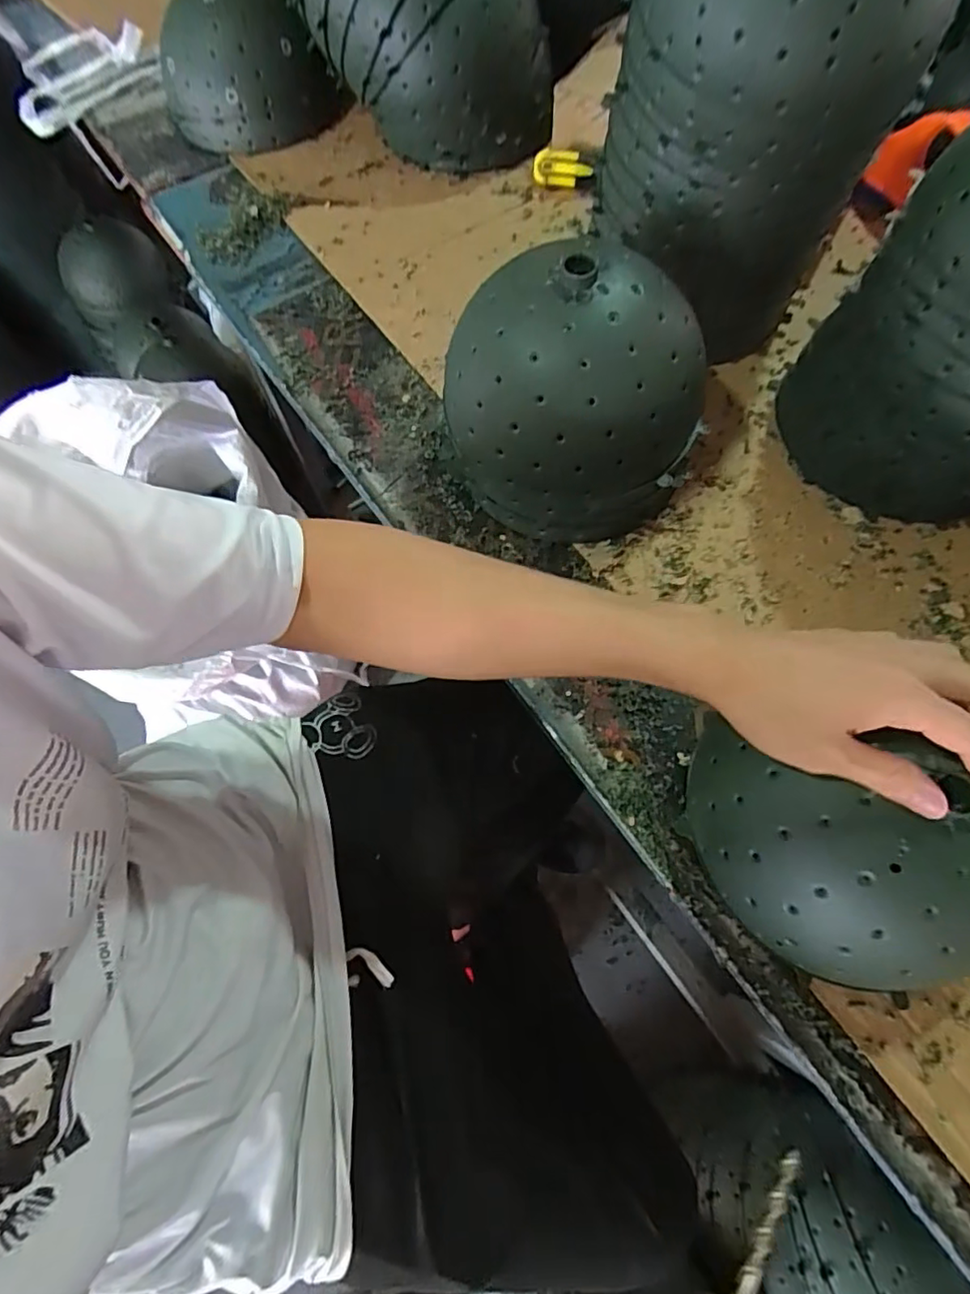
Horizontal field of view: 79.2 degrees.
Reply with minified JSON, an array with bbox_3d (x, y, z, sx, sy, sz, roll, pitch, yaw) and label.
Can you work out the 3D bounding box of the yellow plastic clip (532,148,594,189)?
[{"bbox_3d":[0.083,-0.517,0.633,0.062,0.034,0.013,9,68,5],"label":"yellow plastic clip"}]

